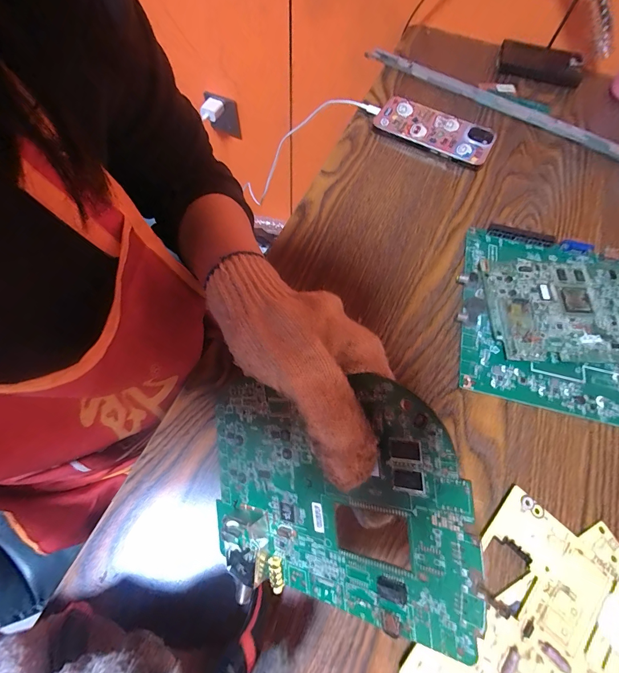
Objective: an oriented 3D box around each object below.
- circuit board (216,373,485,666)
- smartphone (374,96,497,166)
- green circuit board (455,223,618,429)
[{"bbox_3d":[0.000,0.083,0.175,0.154,0.011,0.115,-8,88,35],"label":"circuit board"},{"bbox_3d":[0.160,-0.267,0.426,0.153,0.007,0.068,35,80,19],"label":"smartphone"},{"bbox_3d":[0.234,-0.015,0.299,0.183,0.021,0.173,12,66,5],"label":"green circuit board"}]

